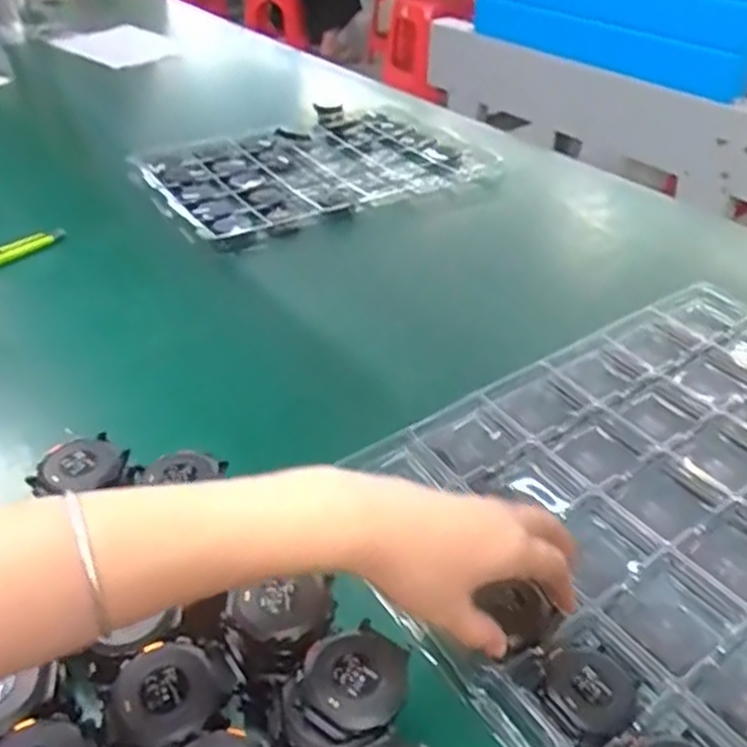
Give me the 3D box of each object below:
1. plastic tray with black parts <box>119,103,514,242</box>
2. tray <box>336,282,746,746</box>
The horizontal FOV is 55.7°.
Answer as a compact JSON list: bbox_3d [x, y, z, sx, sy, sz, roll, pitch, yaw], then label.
[{"bbox_3d":[-0.093,-0.290,0.976,0.423,0.026,0.308,-20,42,-25],"label":"plastic tray with black parts"},{"bbox_3d":[0.227,0.080,0.501,0.457,0.026,0.305,-23,44,-28],"label":"tray"}]

